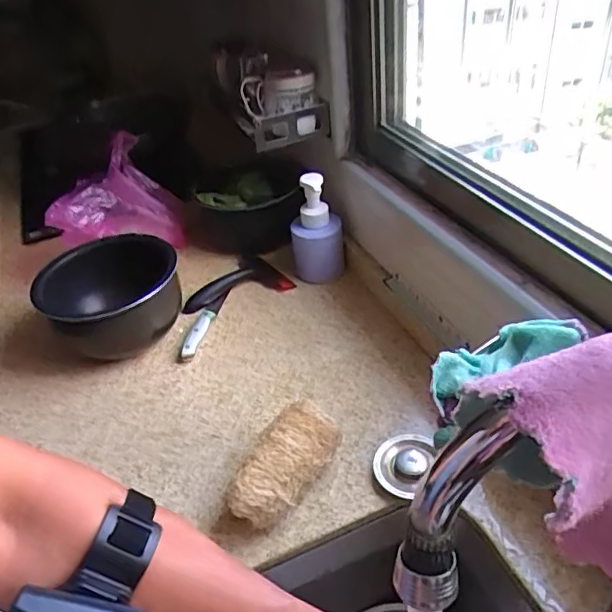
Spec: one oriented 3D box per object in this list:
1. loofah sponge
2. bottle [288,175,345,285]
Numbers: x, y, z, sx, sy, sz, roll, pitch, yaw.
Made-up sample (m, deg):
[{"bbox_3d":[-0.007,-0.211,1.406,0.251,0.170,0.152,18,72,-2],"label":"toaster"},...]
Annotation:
[{"bbox_3d":[-0.024,0.178,0.621,0.062,0.070,0.140,24,48,33],"label":"loofah sponge"},{"bbox_3d":[0.017,-0.125,0.907,0.085,0.173,0.067,-8,38,-1],"label":"bottle"}]

